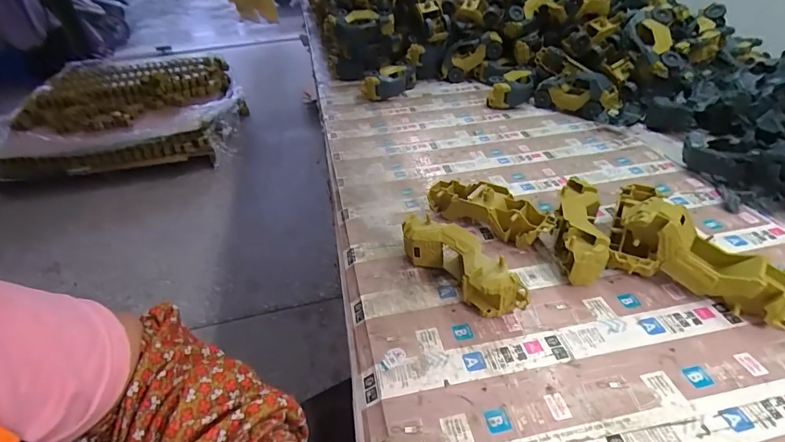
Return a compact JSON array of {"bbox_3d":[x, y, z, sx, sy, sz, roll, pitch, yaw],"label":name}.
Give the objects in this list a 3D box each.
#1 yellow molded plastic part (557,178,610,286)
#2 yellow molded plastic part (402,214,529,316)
[{"bbox_3d":[0.233,0.010,0.504,0.052,0.056,0.168,6,37,15],"label":"yellow molded plastic part"},{"bbox_3d":[0.076,0.049,0.462,0.048,0.062,0.171,-27,41,-28],"label":"yellow molded plastic part"}]

